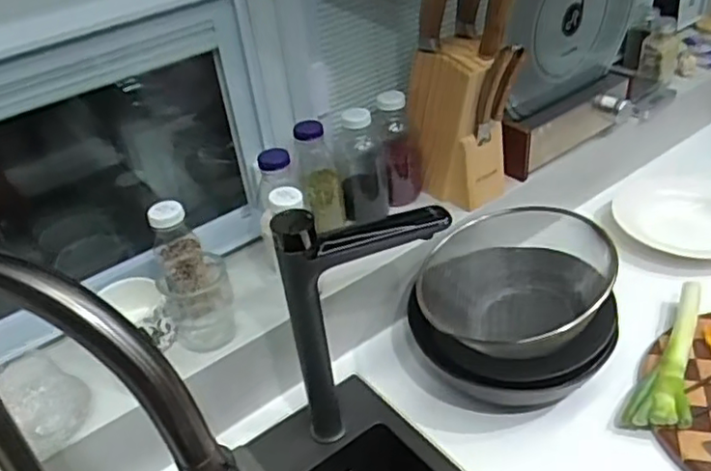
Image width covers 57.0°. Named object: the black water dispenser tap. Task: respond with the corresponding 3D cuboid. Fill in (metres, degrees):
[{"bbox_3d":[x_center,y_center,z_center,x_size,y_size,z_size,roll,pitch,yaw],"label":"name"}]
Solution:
[{"bbox_3d":[0.018,0.085,0.718,0.178,0.302,0.031,-20,37,-17],"label":"black water dispenser tap"}]

